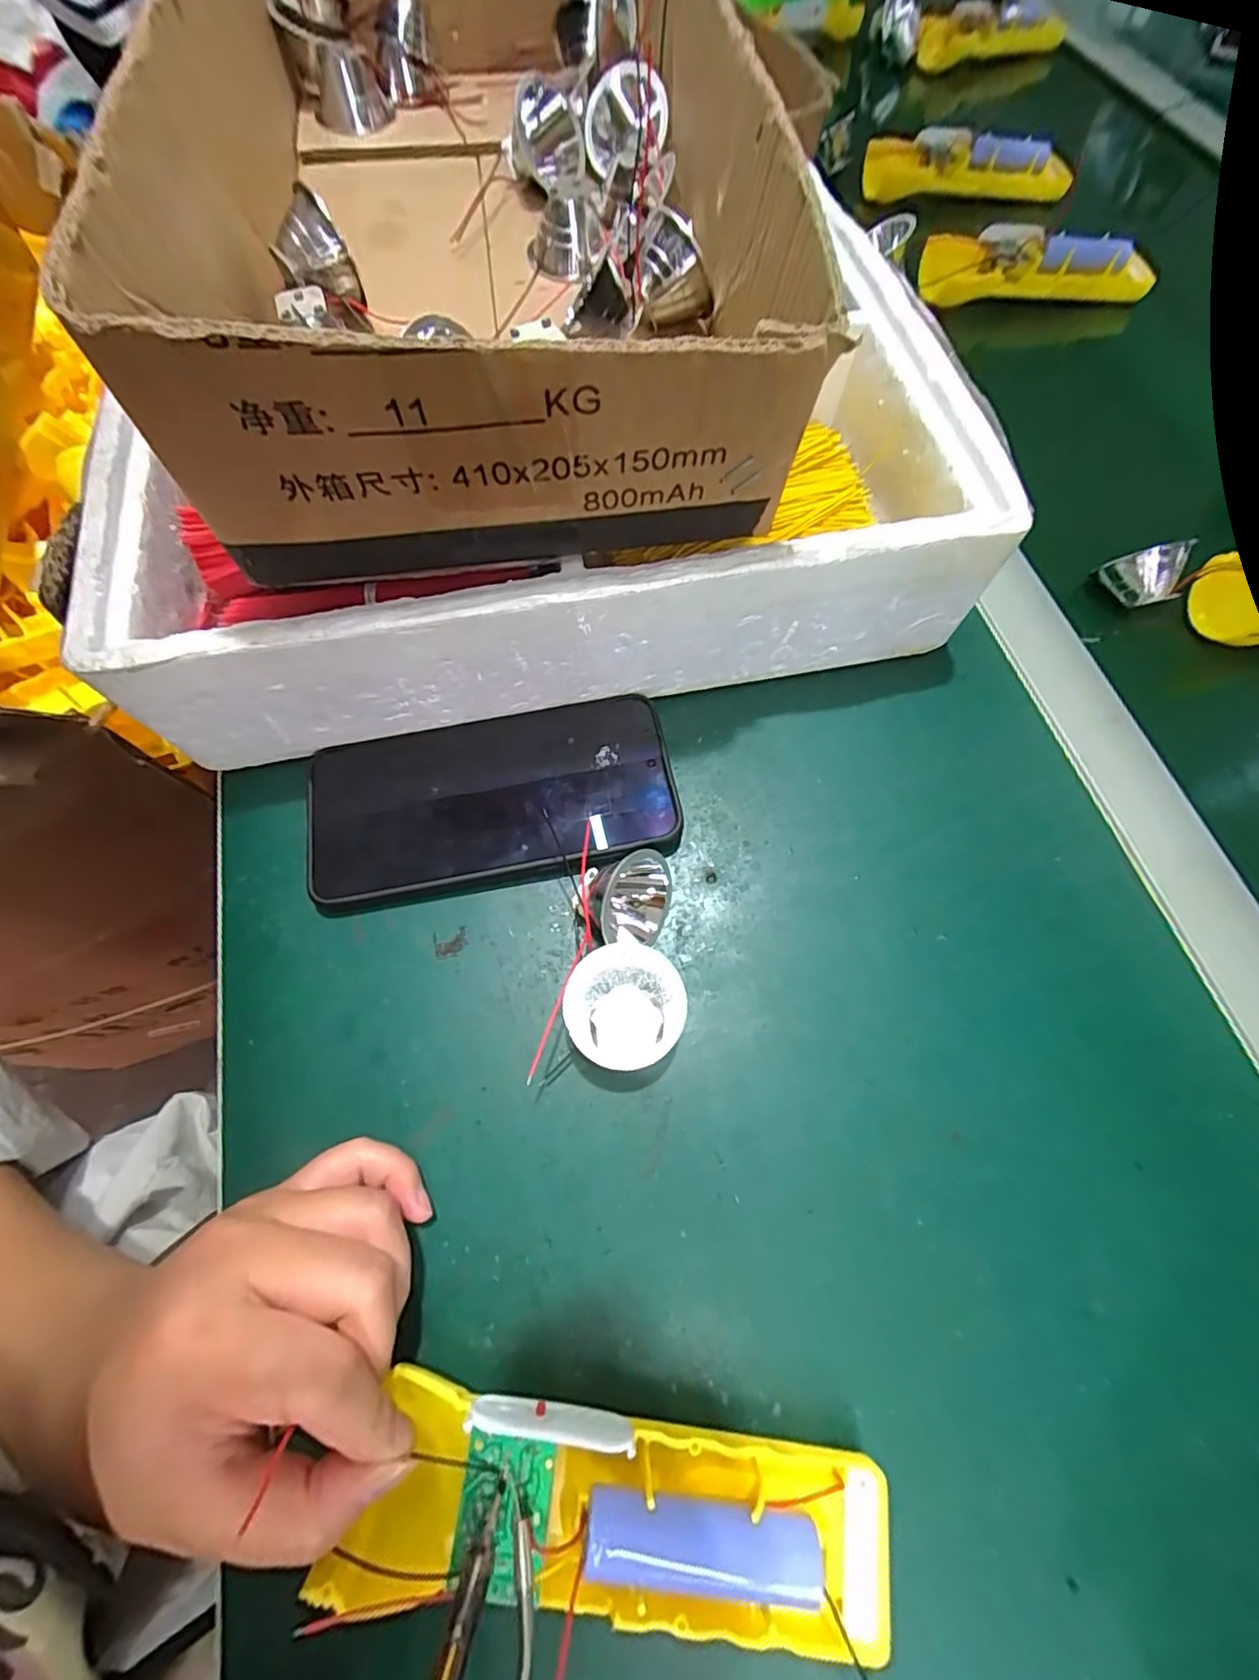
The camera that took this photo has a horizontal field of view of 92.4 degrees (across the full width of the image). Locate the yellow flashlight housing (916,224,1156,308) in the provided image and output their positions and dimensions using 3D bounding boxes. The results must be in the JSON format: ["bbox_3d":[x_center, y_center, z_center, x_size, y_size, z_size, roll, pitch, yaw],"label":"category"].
[{"bbox_3d":[0.287,-0.410,0.429,0.163,0.029,0.040,-3,67,-1],"label":"yellow flashlight housing"}]

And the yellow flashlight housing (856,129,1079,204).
[{"bbox_3d":[0.267,-0.540,0.482,0.161,0.029,0.043,-2,67,0],"label":"yellow flashlight housing"}]

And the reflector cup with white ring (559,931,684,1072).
[{"bbox_3d":[-0.001,0.067,0.238,0.044,0.029,0.045,0,67,1],"label":"reflector cup with white ring"}]

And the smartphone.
[{"bbox_3d":[-0.063,-0.019,0.281,0.162,0.013,0.083,-11,68,-4],"label":"smartphone"}]

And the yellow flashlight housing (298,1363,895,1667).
[{"bbox_3d":[-0.003,0.199,0.177,0.156,0.031,0.049,9,68,1],"label":"yellow flashlight housing"}]

